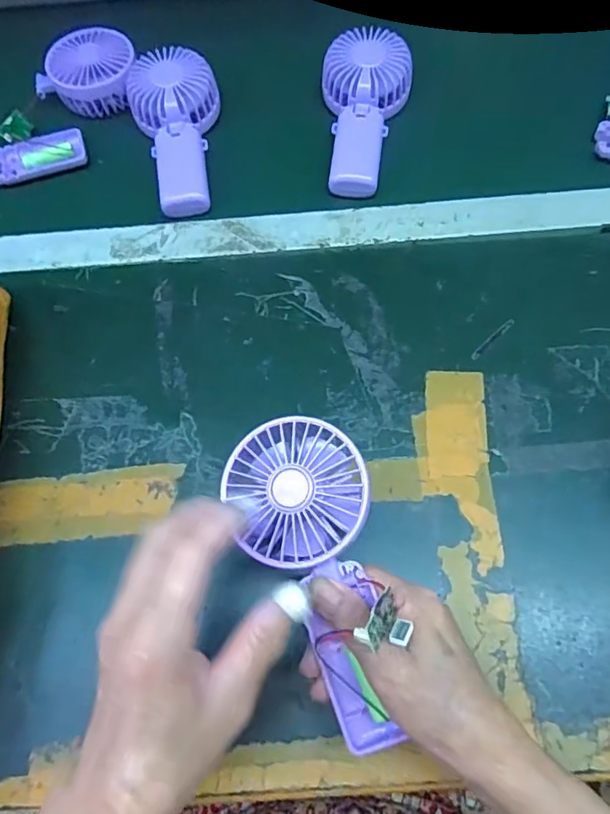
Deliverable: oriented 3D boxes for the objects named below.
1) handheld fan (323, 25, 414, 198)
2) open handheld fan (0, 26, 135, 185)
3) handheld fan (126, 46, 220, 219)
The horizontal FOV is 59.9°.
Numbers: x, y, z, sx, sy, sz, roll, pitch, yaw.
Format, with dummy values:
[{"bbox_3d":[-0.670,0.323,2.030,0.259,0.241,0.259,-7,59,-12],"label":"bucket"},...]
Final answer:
[{"bbox_3d":[0.056,-0.279,0.497,0.082,0.043,0.170,4,66,4],"label":"handheld fan"},{"bbox_3d":[-0.242,-0.296,0.521,0.089,0.045,0.184,28,70,14],"label":"open handheld fan"},{"bbox_3d":[-0.117,-0.265,0.501,0.083,0.042,0.176,-14,66,-4],"label":"handheld fan"}]

